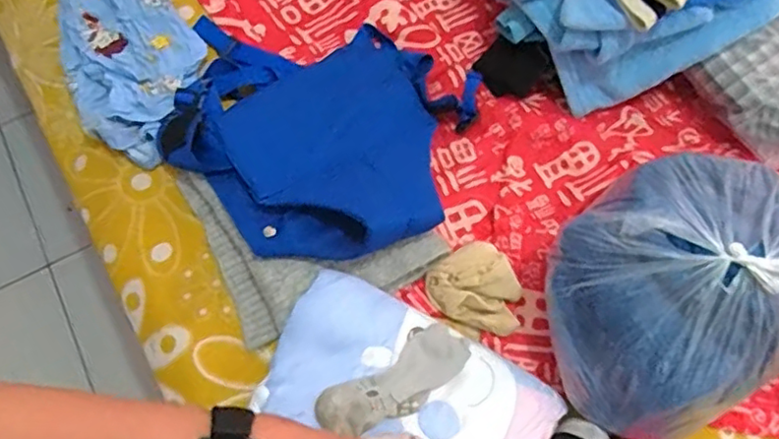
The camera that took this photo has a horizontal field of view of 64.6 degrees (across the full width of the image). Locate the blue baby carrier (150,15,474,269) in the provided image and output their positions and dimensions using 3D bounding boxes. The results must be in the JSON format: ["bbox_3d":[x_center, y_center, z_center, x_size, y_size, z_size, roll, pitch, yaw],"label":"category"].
[{"bbox_3d":[-0.096,-0.112,0.718,0.354,0.083,0.321,14,71,8],"label":"blue baby carrier"}]

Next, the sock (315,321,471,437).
[{"bbox_3d":[0.006,0.160,0.604,0.162,0.025,0.059,-26,70,-25],"label":"sock"}]

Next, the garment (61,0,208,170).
[{"bbox_3d":[-0.342,-0.224,0.787,0.174,0.058,0.321,-31,71,-8],"label":"garment"}]

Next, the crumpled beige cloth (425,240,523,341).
[{"bbox_3d":[0.094,0.077,0.661,0.083,0.043,0.101,-33,72,-9],"label":"crumpled beige cloth"}]

